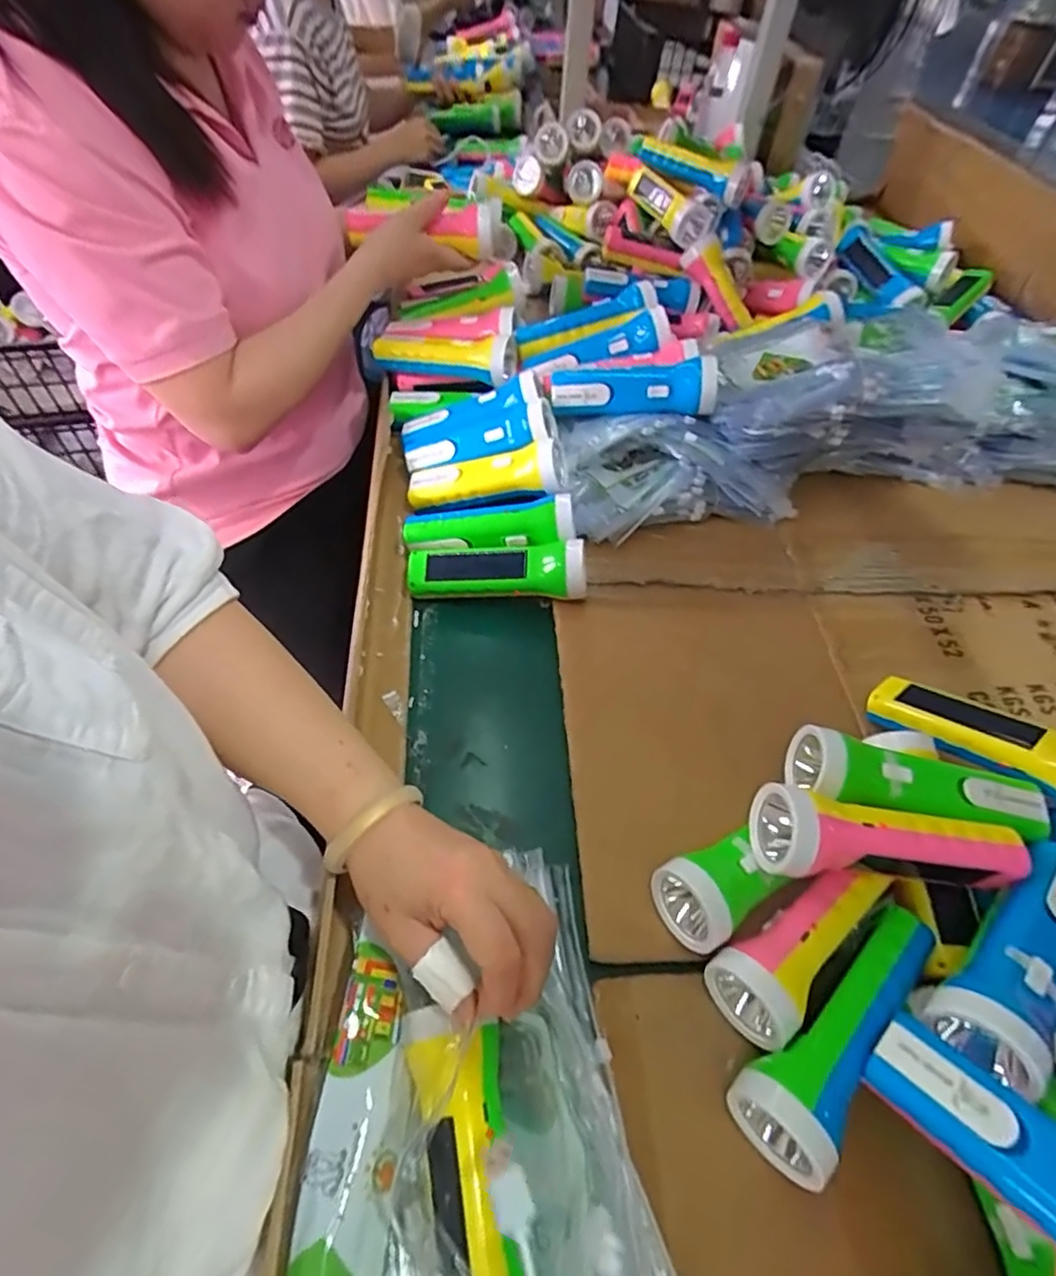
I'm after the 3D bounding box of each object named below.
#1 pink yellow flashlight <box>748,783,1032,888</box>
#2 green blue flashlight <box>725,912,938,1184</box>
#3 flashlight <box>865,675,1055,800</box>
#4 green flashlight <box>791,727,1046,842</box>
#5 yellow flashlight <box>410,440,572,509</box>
[{"bbox_3d":[0.224,0.128,0.378,0.159,0.050,0.047,4,54,-2],"label":"pink yellow flashlight"},{"bbox_3d":[0.184,0.224,0.345,0.163,0.053,0.056,-30,62,-24],"label":"green blue flashlight"},{"bbox_3d":[0.341,0.076,0.446,0.048,0.052,0.162,-27,31,-23],"label":"flashlight"},{"bbox_3d":[0.266,0.103,0.407,0.164,0.042,0.052,11,54,4],"label":"green flashlight"},{"bbox_3d":[-0.046,-0.162,0.612,0.163,0.034,0.055,-4,52,18],"label":"yellow flashlight"}]

